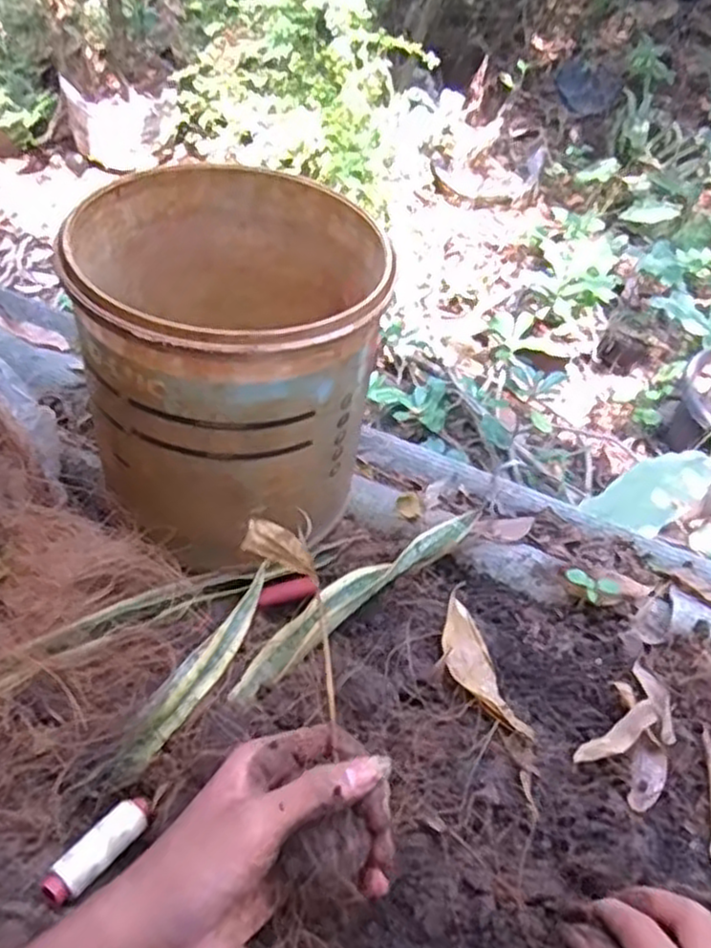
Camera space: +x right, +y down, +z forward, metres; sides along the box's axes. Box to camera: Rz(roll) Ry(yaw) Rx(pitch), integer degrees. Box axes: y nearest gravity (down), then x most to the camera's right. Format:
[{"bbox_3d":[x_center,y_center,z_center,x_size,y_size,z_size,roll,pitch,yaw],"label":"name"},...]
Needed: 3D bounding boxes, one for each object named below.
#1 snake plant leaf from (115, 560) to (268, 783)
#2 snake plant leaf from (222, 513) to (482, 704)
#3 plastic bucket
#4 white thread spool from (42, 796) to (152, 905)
[{"bbox_3d":[-0.087,0.111,0.434,0.020,0.017,0.137,28,56,16],"label":"snake plant leaf"},{"bbox_3d":[0.001,0.073,0.477,0.197,0.027,0.031,-36,63,-27],"label":"snake plant leaf"},{"bbox_3d":[-0.074,-0.076,0.472,0.163,0.169,0.191,-6,54,-9],"label":"plastic bucket"},{"bbox_3d":[-0.126,0.185,0.375,0.025,0.017,0.060,31,42,18],"label":"white thread spool"}]

